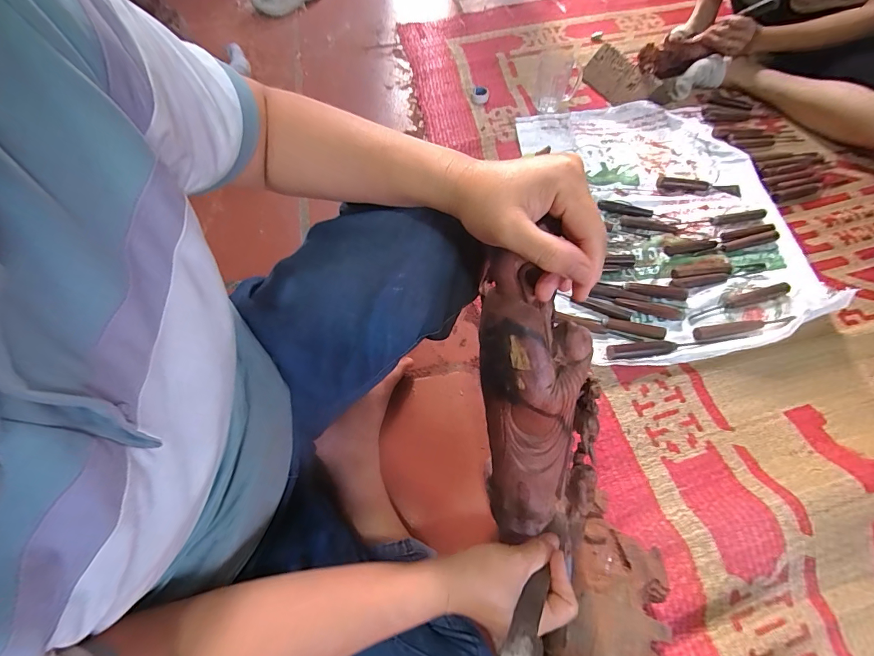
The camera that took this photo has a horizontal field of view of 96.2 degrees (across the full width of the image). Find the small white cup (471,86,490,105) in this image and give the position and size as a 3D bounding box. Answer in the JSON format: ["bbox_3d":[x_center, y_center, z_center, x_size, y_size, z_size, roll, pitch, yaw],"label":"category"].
[{"bbox_3d":[0.110,-0.595,0.999,0.046,0.021,0.040,4,63,6],"label":"small white cup"}]

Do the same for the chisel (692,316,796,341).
[{"bbox_3d":[0.521,-0.002,0.665,0.165,0.014,0.024,-8,62,0],"label":"chisel"}]

